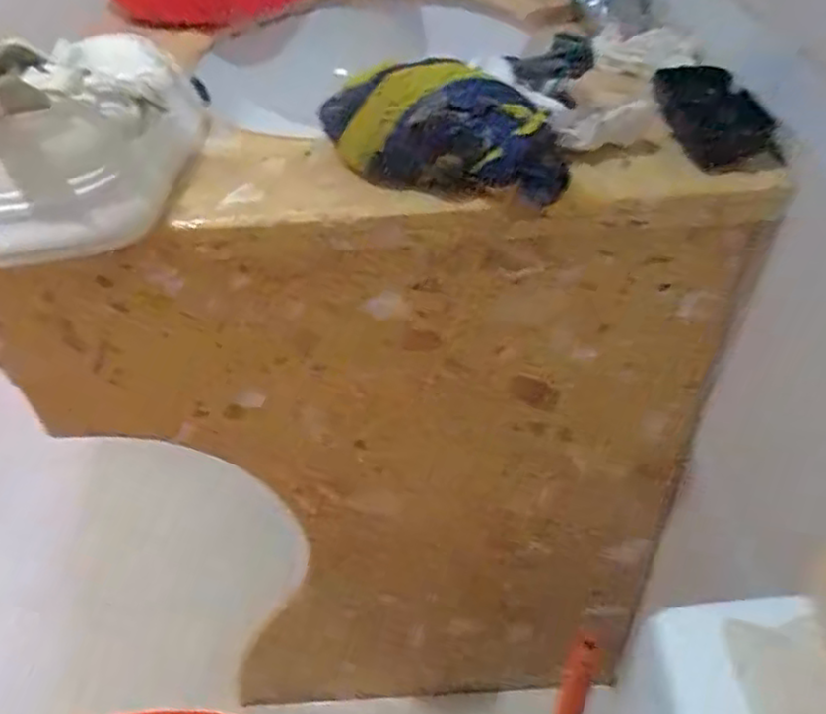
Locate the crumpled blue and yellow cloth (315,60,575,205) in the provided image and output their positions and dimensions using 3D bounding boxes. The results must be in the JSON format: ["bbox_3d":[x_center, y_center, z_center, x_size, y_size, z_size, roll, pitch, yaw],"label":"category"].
[{"bbox_3d":[0.015,-0.138,0.428,0.159,0.063,0.057,10,45,15],"label":"crumpled blue and yellow cloth"}]

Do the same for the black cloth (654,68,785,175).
[{"bbox_3d":[0.198,-0.161,0.472,0.059,0.024,0.104,-4,43,1],"label":"black cloth"}]

